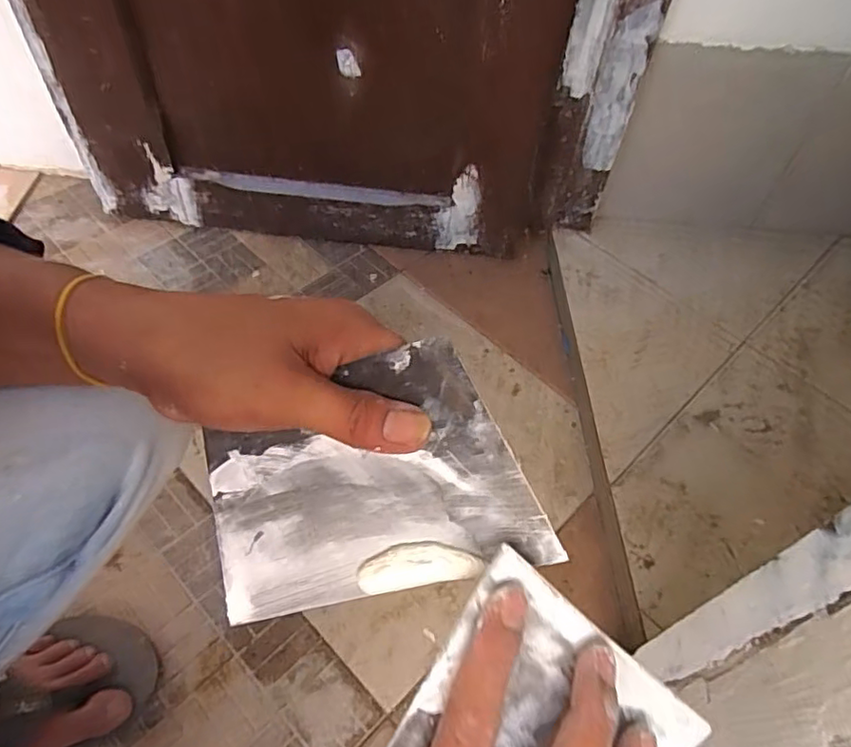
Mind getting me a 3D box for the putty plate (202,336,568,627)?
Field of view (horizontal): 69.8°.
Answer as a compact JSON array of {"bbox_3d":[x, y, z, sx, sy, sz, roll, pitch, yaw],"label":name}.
[{"bbox_3d":[-0.030,0.048,0.253,0.141,0.009,0.095,-16,96,14],"label":"putty plate"}]

